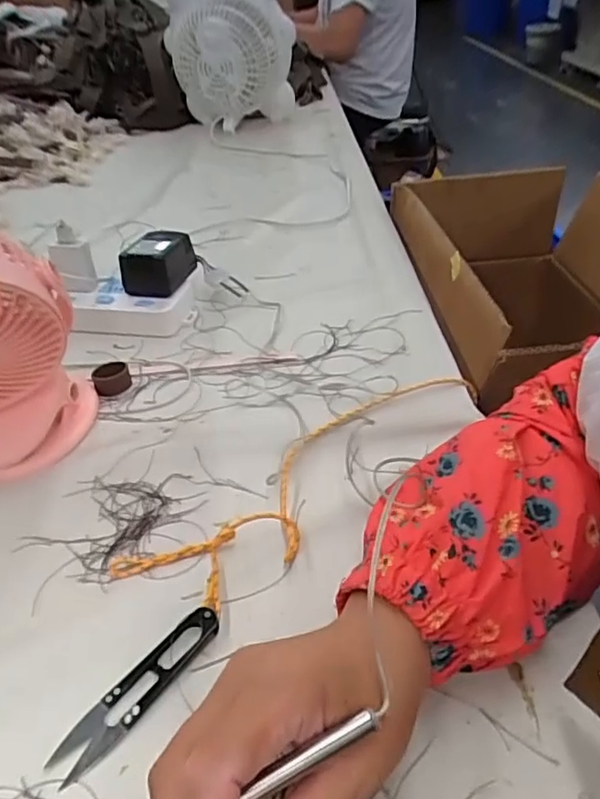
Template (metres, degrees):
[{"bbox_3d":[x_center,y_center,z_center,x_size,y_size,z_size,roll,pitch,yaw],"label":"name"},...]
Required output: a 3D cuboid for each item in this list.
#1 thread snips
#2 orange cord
[{"bbox_3d":[-0.082,0.149,0.311,0.022,0.009,0.101,28,49,32],"label":"thread snips"},{"bbox_3d":[0.020,0.047,0.421,0.304,0.023,0.076,-33,45,-27],"label":"orange cord"}]

